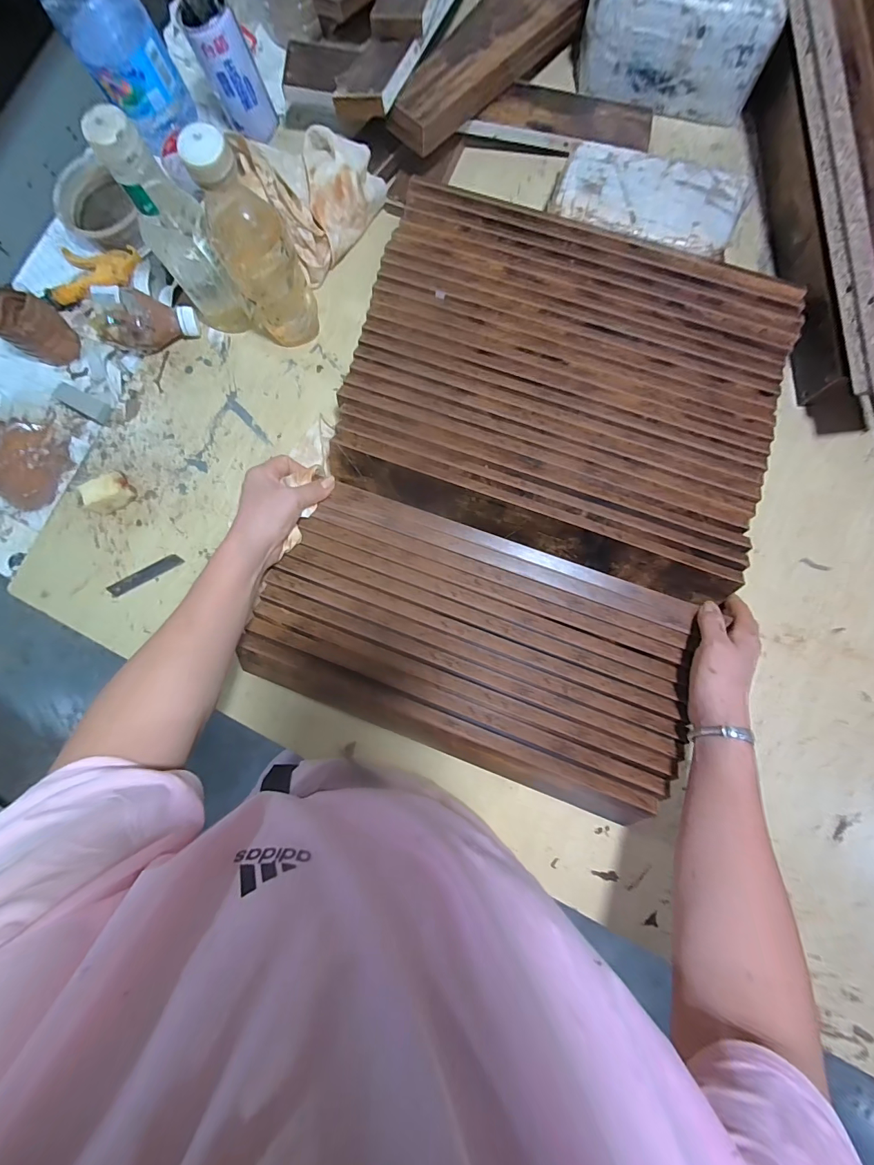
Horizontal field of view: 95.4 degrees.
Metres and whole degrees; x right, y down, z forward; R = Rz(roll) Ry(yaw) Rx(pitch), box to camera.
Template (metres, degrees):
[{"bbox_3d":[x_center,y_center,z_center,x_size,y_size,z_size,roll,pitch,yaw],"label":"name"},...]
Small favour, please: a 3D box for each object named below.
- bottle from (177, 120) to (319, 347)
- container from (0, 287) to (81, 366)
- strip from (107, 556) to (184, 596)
[{"bbox_3d":[-0.188,-0.341,0.418,0.077,0.205,0.059,-31,84,-1],"label":"bottle"},{"bbox_3d":[-0.522,-0.333,0.514,0.062,0.062,0.066,0,84,3],"label":"container"},{"bbox_3d":[-0.364,-0.010,0.498,0.097,0.006,0.015,-28,91,1],"label":"strip"}]

